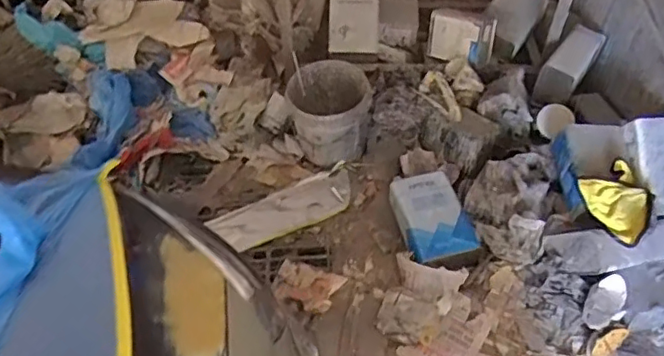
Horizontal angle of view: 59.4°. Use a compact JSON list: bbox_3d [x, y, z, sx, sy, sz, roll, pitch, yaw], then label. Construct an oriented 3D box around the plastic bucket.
[{"bbox_3d":[-0.012,-0.204,1.887,0.254,0.256,0.247,0,50,0],"label":"plastic bucket"}]

